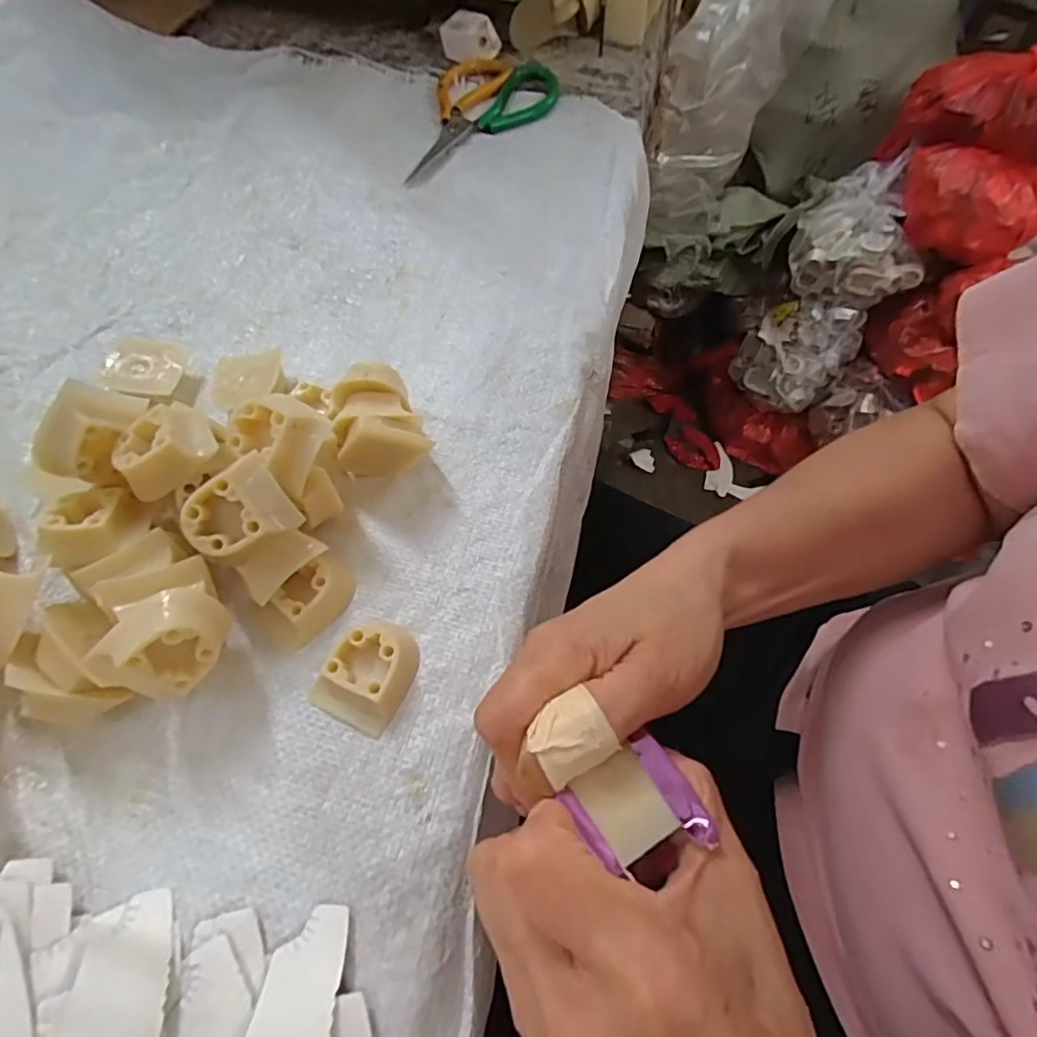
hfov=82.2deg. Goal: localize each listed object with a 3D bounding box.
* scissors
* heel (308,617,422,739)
[{"bbox_3d":[-0.030,-0.327,0.486,0.094,0.009,0.184,14,61,7],"label":"scissors"},{"bbox_3d":[-0.065,0.067,0.265,0.037,0.017,0.047,25,63,13],"label":"heel"}]

